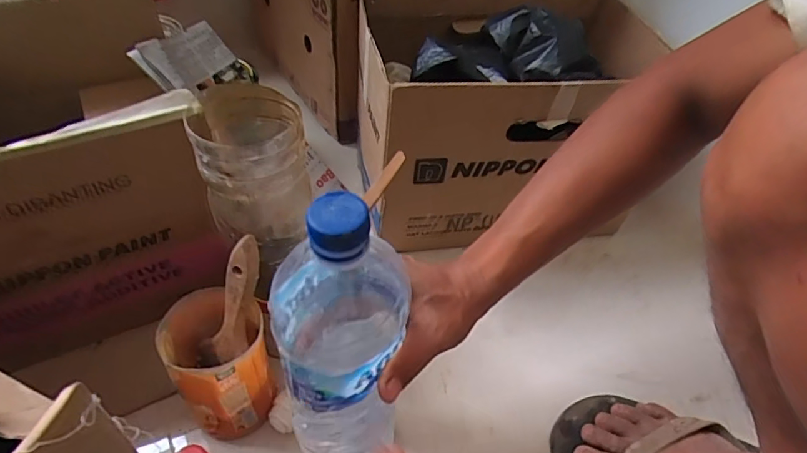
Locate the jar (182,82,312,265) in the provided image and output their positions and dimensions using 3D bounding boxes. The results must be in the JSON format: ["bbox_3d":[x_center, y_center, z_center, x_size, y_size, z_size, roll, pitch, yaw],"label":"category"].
[{"bbox_3d":[-0.124,-0.045,0.414,0.080,0.114,0.091,-12,49,-17],"label":"jar"}]

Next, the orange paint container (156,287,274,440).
[{"bbox_3d":[-0.164,0.128,0.450,0.074,0.128,0.080,-16,50,-21],"label":"orange paint container"}]

